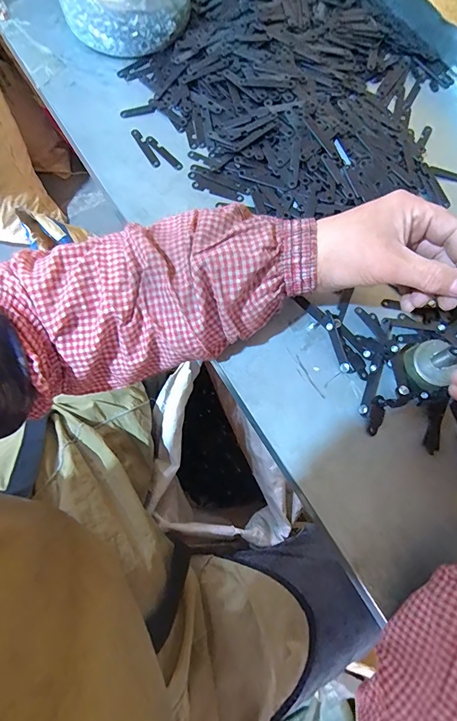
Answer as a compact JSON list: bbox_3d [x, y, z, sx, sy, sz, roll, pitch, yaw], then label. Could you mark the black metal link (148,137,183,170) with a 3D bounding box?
[{"bbox_3d":[-0.064,-0.210,0.394,0.009,0.005,0.050,-42,79,-11],"label":"black metal link"}]

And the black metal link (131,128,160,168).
[{"bbox_3d":[-0.084,-0.216,0.395,0.009,0.006,0.048,-32,78,-9],"label":"black metal link"}]

